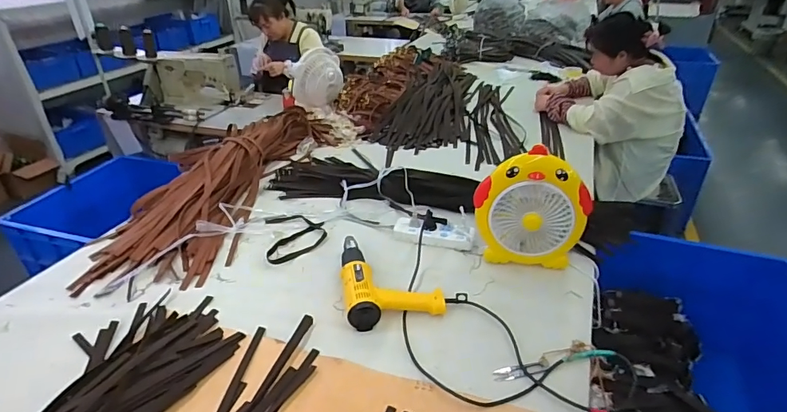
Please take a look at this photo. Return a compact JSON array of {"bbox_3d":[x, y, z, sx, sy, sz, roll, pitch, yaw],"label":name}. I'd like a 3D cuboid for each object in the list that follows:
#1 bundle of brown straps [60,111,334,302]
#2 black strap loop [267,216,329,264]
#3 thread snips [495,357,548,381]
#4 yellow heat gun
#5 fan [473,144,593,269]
[{"bbox_3d":[-0.508,-0.094,1.377,0.386,0.108,0.959,6,34,13],"label":"bundle of brown straps"},{"bbox_3d":[-0.257,0.074,1.193,0.154,0.009,0.188,-10,34,-13],"label":"black strap loop"},{"bbox_3d":[0.232,0.293,0.813,0.098,0.010,0.028,-7,33,-8],"label":"thread snips"},{"bbox_3d":[-0.018,0.147,1.021,0.204,0.059,0.276,-8,33,-9],"label":"yellow heat gun"},{"bbox_3d":[0.308,0.017,1.026,0.242,0.259,0.087,4,33,10],"label":"fan"}]

